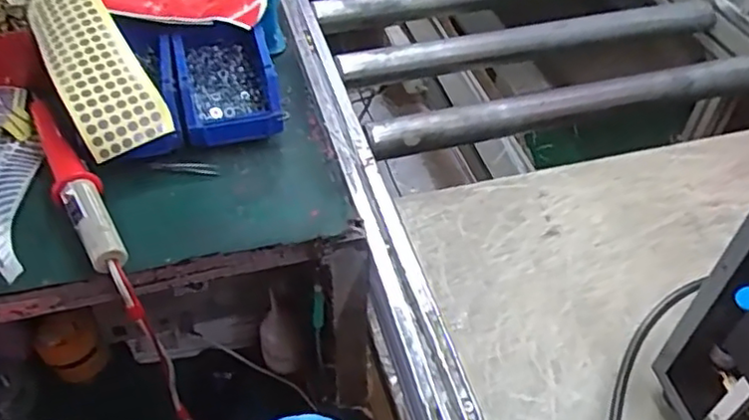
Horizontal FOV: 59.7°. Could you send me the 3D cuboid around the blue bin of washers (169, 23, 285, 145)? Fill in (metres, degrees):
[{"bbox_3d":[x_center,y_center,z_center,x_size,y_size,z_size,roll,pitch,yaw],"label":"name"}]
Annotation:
[{"bbox_3d":[-0.165,-0.144,0.725,0.108,0.058,0.146,-11,48,-11],"label":"blue bin of washers"}]

